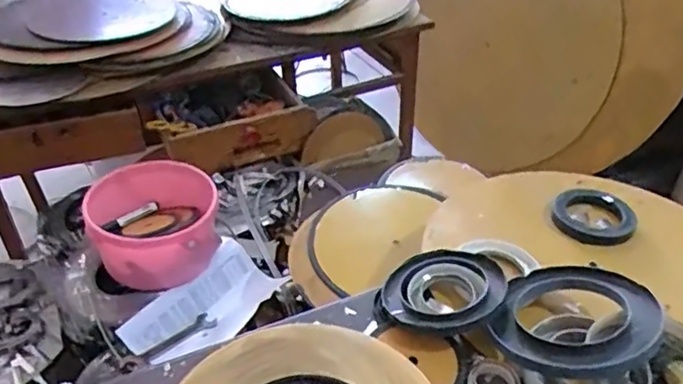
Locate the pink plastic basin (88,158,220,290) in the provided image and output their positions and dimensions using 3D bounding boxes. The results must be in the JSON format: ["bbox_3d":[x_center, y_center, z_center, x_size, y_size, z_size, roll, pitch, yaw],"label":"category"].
[{"bbox_3d":[-0.325,0.046,1.055,0.206,0.150,0.198,-1,36,1],"label":"pink plastic basin"}]

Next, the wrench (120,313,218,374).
[{"bbox_3d":[-0.276,0.240,0.971,0.163,0.011,0.028,-26,64,-36],"label":"wrench"}]

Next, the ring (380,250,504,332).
[{"bbox_3d":[0.129,0.124,0.774,0.147,0.024,0.147,-11,36,8],"label":"ring"}]

